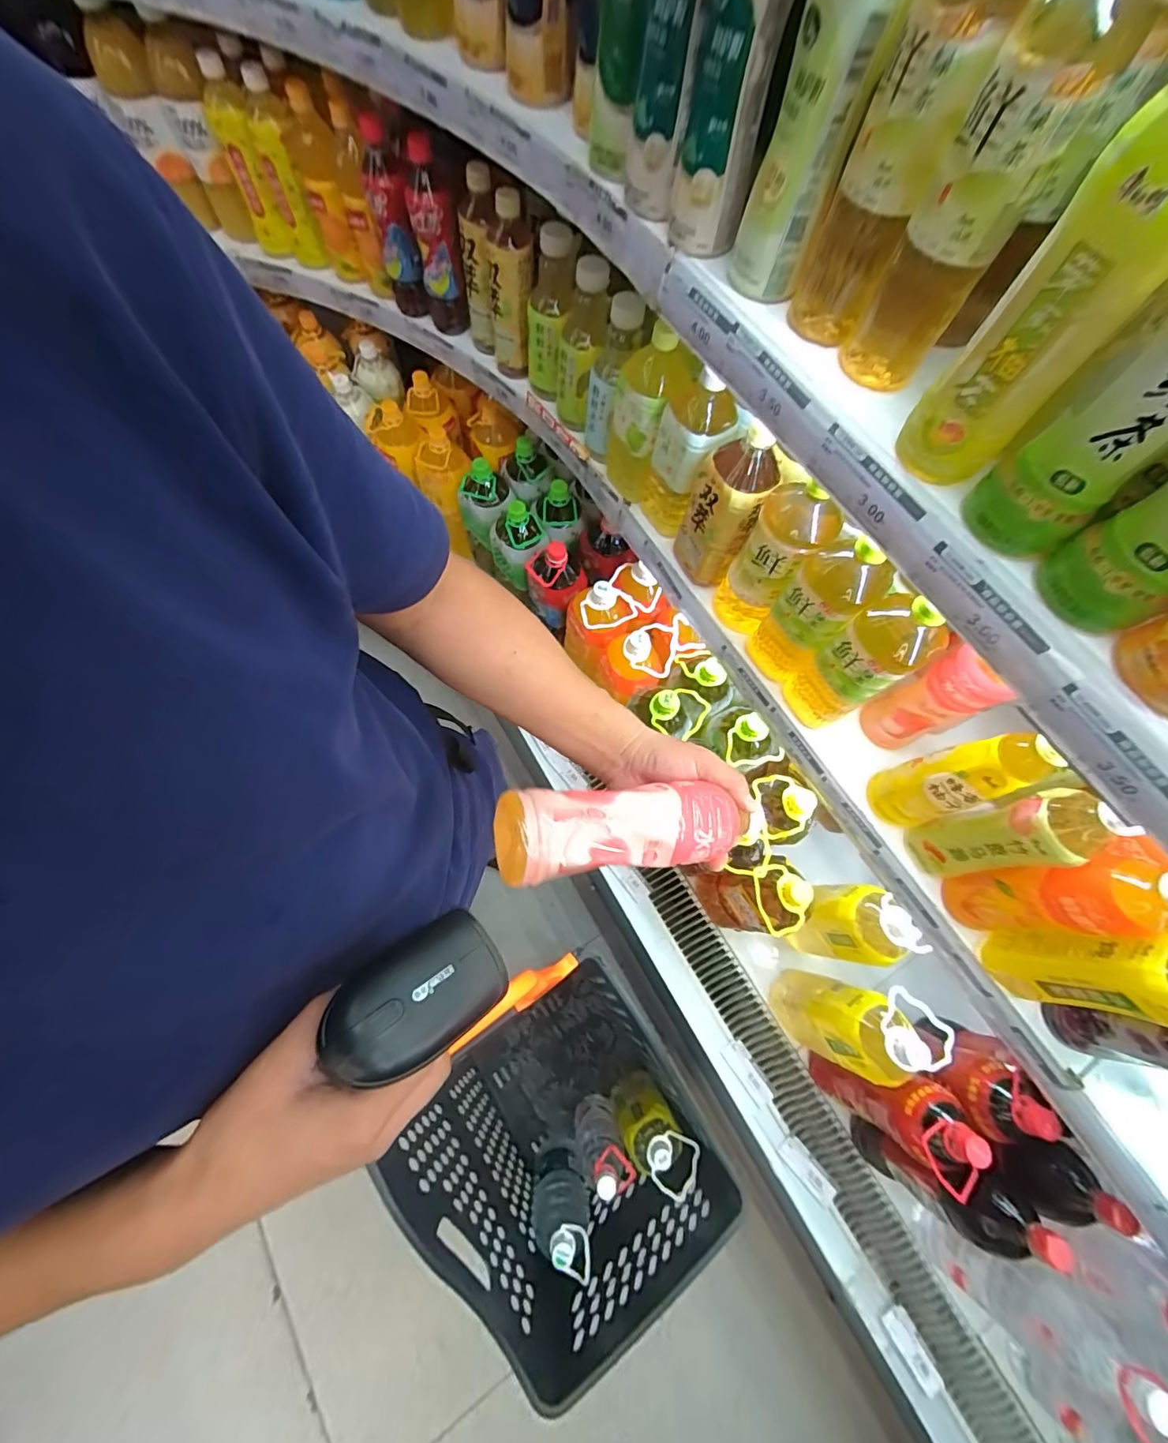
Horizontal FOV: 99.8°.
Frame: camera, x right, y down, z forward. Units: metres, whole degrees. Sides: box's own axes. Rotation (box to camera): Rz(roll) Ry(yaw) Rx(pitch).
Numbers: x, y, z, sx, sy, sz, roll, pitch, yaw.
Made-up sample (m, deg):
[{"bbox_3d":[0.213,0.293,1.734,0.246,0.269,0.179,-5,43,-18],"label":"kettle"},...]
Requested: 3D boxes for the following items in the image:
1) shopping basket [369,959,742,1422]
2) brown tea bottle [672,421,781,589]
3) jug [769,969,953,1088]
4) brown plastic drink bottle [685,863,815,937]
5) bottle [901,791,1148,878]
[{"bbox_3d":[-0.018,0.777,0.938,0.366,0.610,0.392,-32,74,-12],"label":"shopping basket"},{"bbox_3d":[0.174,-0.265,0.618,0.086,0.205,0.076,20,71,6],"label":"brown tea bottle"},{"bbox_3d":[0.390,0.451,0.758,0.114,0.324,0.104,0,70,-1],"label":"jug"},{"bbox_3d":[0.261,0.284,0.808,0.079,0.319,0.098,-21,72,-9],"label":"brown plastic drink bottle"},{"bbox_3d":[0.413,0.114,0.483,0.056,0.210,0.060,0,70,-1],"label":"bottle"}]

